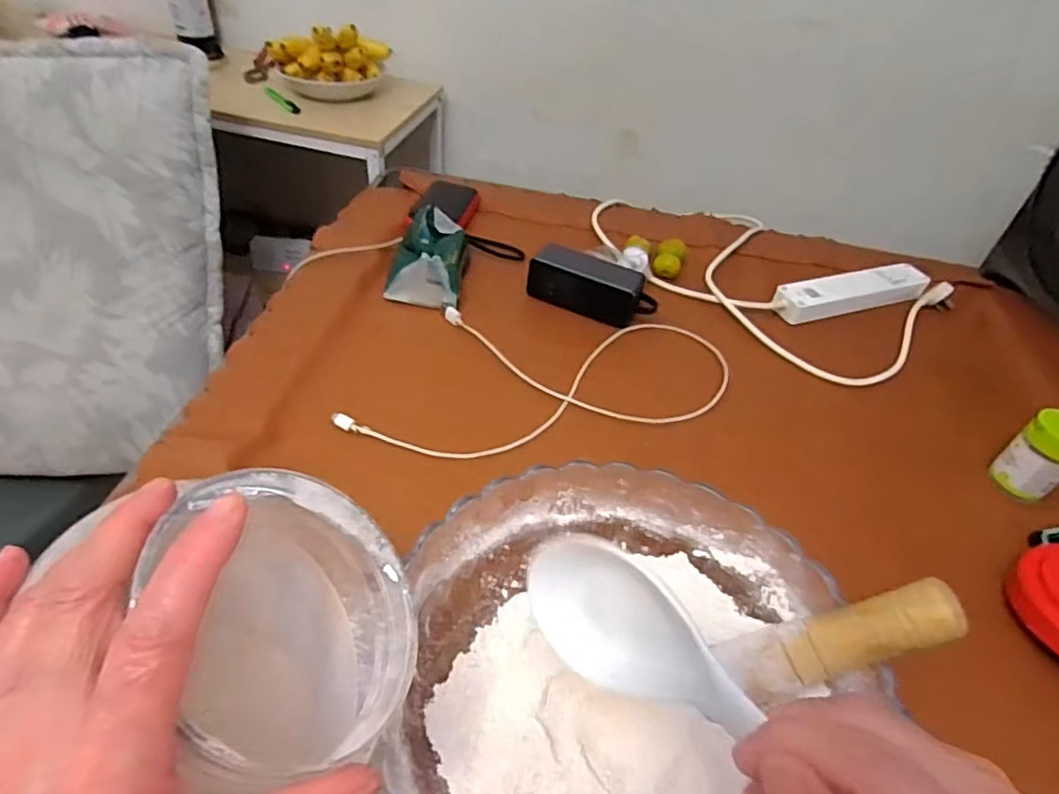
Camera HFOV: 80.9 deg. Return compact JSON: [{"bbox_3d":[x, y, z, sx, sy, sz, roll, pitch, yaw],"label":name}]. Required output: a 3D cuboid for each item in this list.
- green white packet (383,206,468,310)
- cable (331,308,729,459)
[{"bbox_3d":[-0.120,-0.169,0.727,0.083,0.060,0.128,5,44,-3],"label":"green white packet"},{"bbox_3d":[0.017,-0.018,0.640,0.391,0.017,0.196,3,49,-6],"label":"cable"}]

